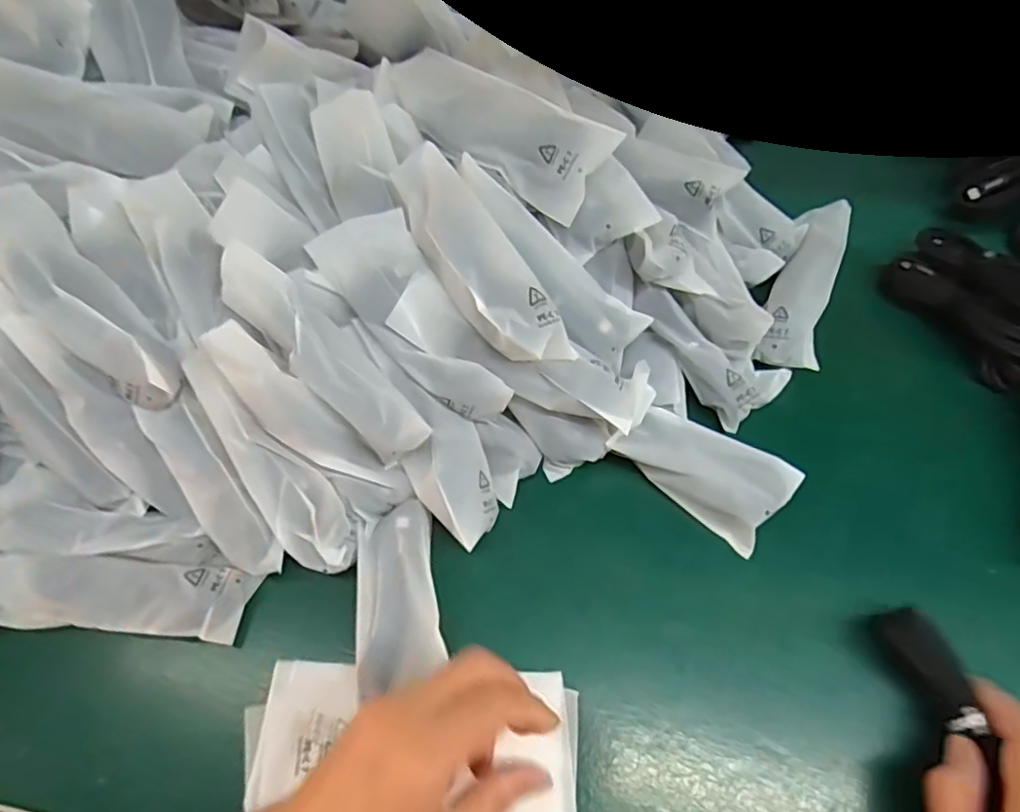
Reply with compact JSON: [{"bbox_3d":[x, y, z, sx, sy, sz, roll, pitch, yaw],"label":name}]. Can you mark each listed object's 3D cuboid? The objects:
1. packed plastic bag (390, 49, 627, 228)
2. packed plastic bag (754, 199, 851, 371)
[{"bbox_3d":[-0.012,-0.179,0.386,0.151,0.020,0.059,31,110,14],"label":"packed plastic bag"},{"bbox_3d":[0.214,-0.092,0.429,0.039,0.020,0.151,20,65,12],"label":"packed plastic bag"}]

